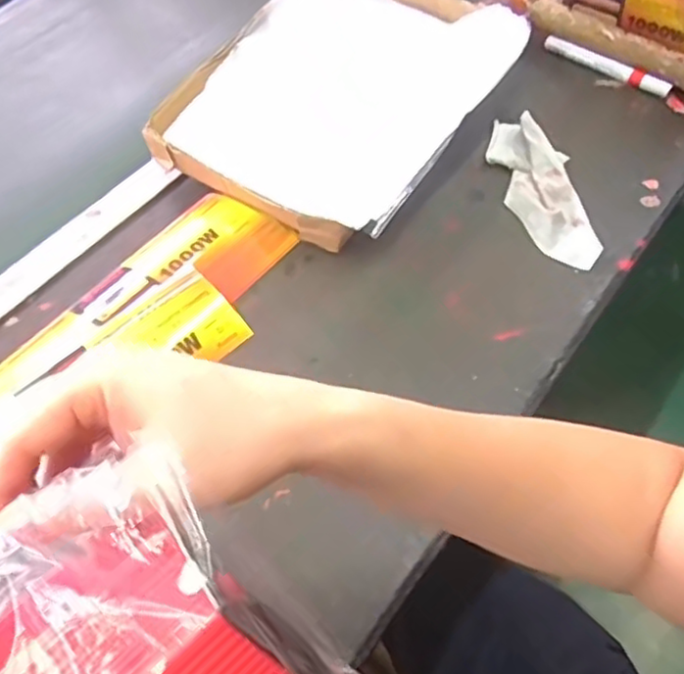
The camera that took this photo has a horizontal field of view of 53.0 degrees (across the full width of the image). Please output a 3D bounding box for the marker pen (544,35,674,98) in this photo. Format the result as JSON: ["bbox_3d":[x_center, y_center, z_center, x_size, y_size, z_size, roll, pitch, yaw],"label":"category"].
[{"bbox_3d":[0.278,-0.287,0.723,0.141,0.013,0.014,32,63,23],"label":"marker pen"}]

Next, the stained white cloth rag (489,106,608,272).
[{"bbox_3d":[0.181,-0.142,0.629,0.062,0.022,0.184,-10,55,-4],"label":"stained white cloth rag"}]

